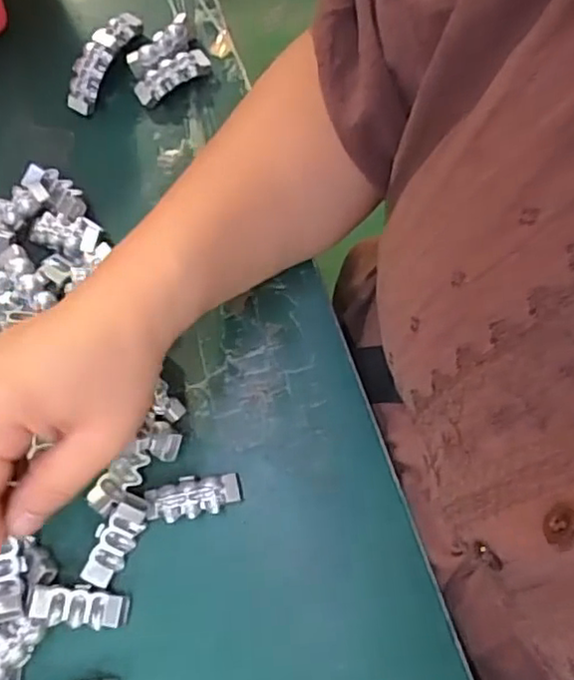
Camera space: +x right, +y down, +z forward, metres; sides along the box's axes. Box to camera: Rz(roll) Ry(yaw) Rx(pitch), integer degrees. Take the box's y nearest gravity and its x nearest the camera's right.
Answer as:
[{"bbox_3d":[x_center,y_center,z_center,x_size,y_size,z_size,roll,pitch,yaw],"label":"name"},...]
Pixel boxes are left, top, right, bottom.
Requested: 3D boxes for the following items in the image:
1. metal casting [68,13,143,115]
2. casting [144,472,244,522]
[{"bbox_3d":[-0.114,-0.175,0.392,0.018,0.023,0.070,27,78,10],"label":"metal casting"},{"bbox_3d":[-0.048,0.080,0.325,0.048,0.015,0.020,-13,74,0],"label":"casting"}]

